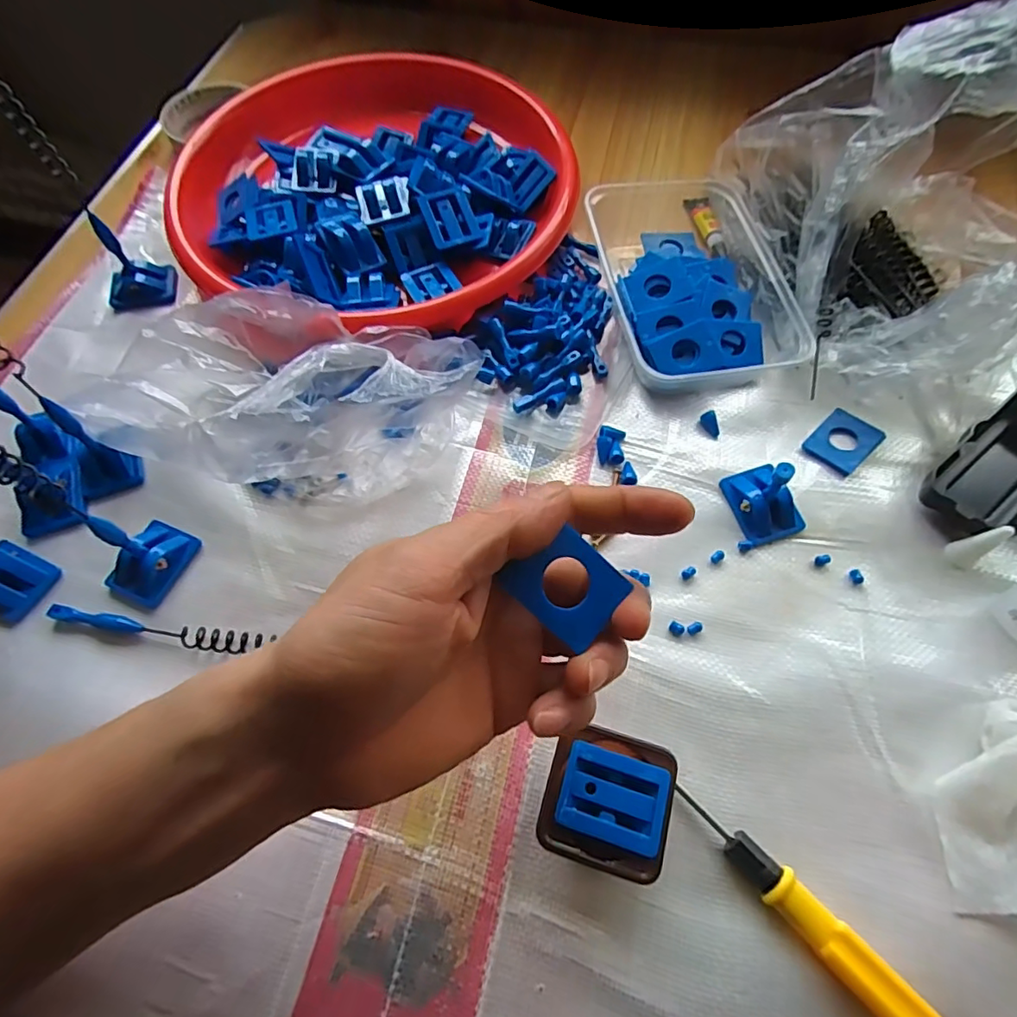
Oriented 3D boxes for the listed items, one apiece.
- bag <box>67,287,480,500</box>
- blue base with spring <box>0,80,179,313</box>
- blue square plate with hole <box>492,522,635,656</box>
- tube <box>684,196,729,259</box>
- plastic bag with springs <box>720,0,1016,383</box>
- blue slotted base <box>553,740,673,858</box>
[{"bbox_3d":[-0.136,-0.068,0.318,0.233,0.061,0.113,5,64,4],"label":"bag"},{"bbox_3d":[-0.270,-0.208,0.306,0.046,0.218,0.038,-38,69,-16],"label":"blue base with spring"},{"bbox_3d":[0.021,0.026,0.191,0.038,0.004,0.032,41,77,-7],"label":"blue square plate with hole"},{"bbox_3d":[0.151,-0.219,0.418,0.016,0.009,0.071,-3,64,-1],"label":"tube"},{"bbox_3d":[0.246,-0.181,0.330,0.164,0.129,0.205,-2,64,0],"label":"plastic bag with springs"},{"bbox_3d":[0.046,0.126,0.239,0.044,0.004,0.035,16,66,9],"label":"blue slotted base"}]

